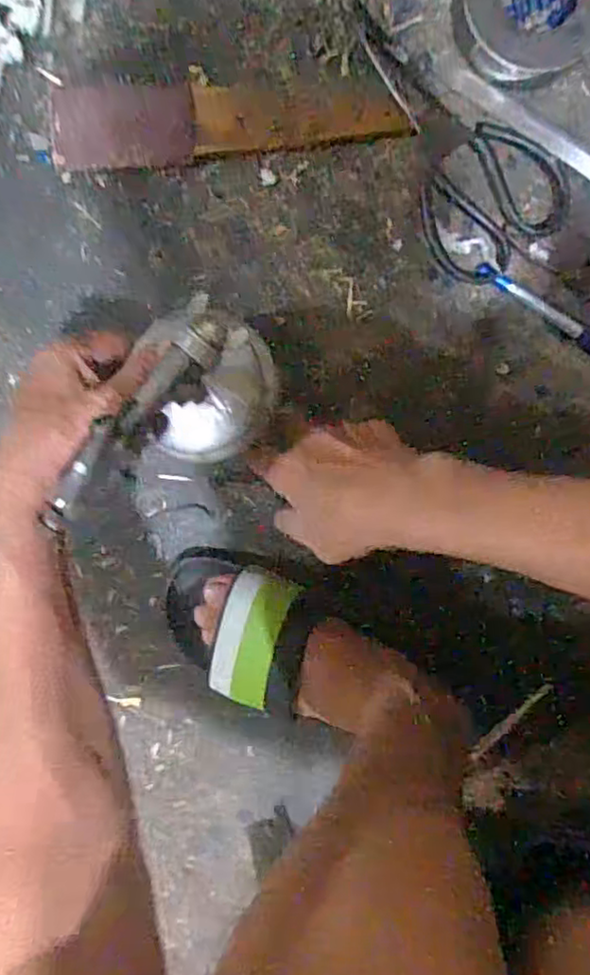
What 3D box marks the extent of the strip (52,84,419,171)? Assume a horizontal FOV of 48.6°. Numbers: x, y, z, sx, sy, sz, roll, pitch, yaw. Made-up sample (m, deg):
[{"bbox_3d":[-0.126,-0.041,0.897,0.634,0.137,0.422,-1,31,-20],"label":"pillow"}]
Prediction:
[{"bbox_3d":[-0.050,-0.275,0.487,0.259,0.013,0.058,-3,97,1],"label":"strip"}]

